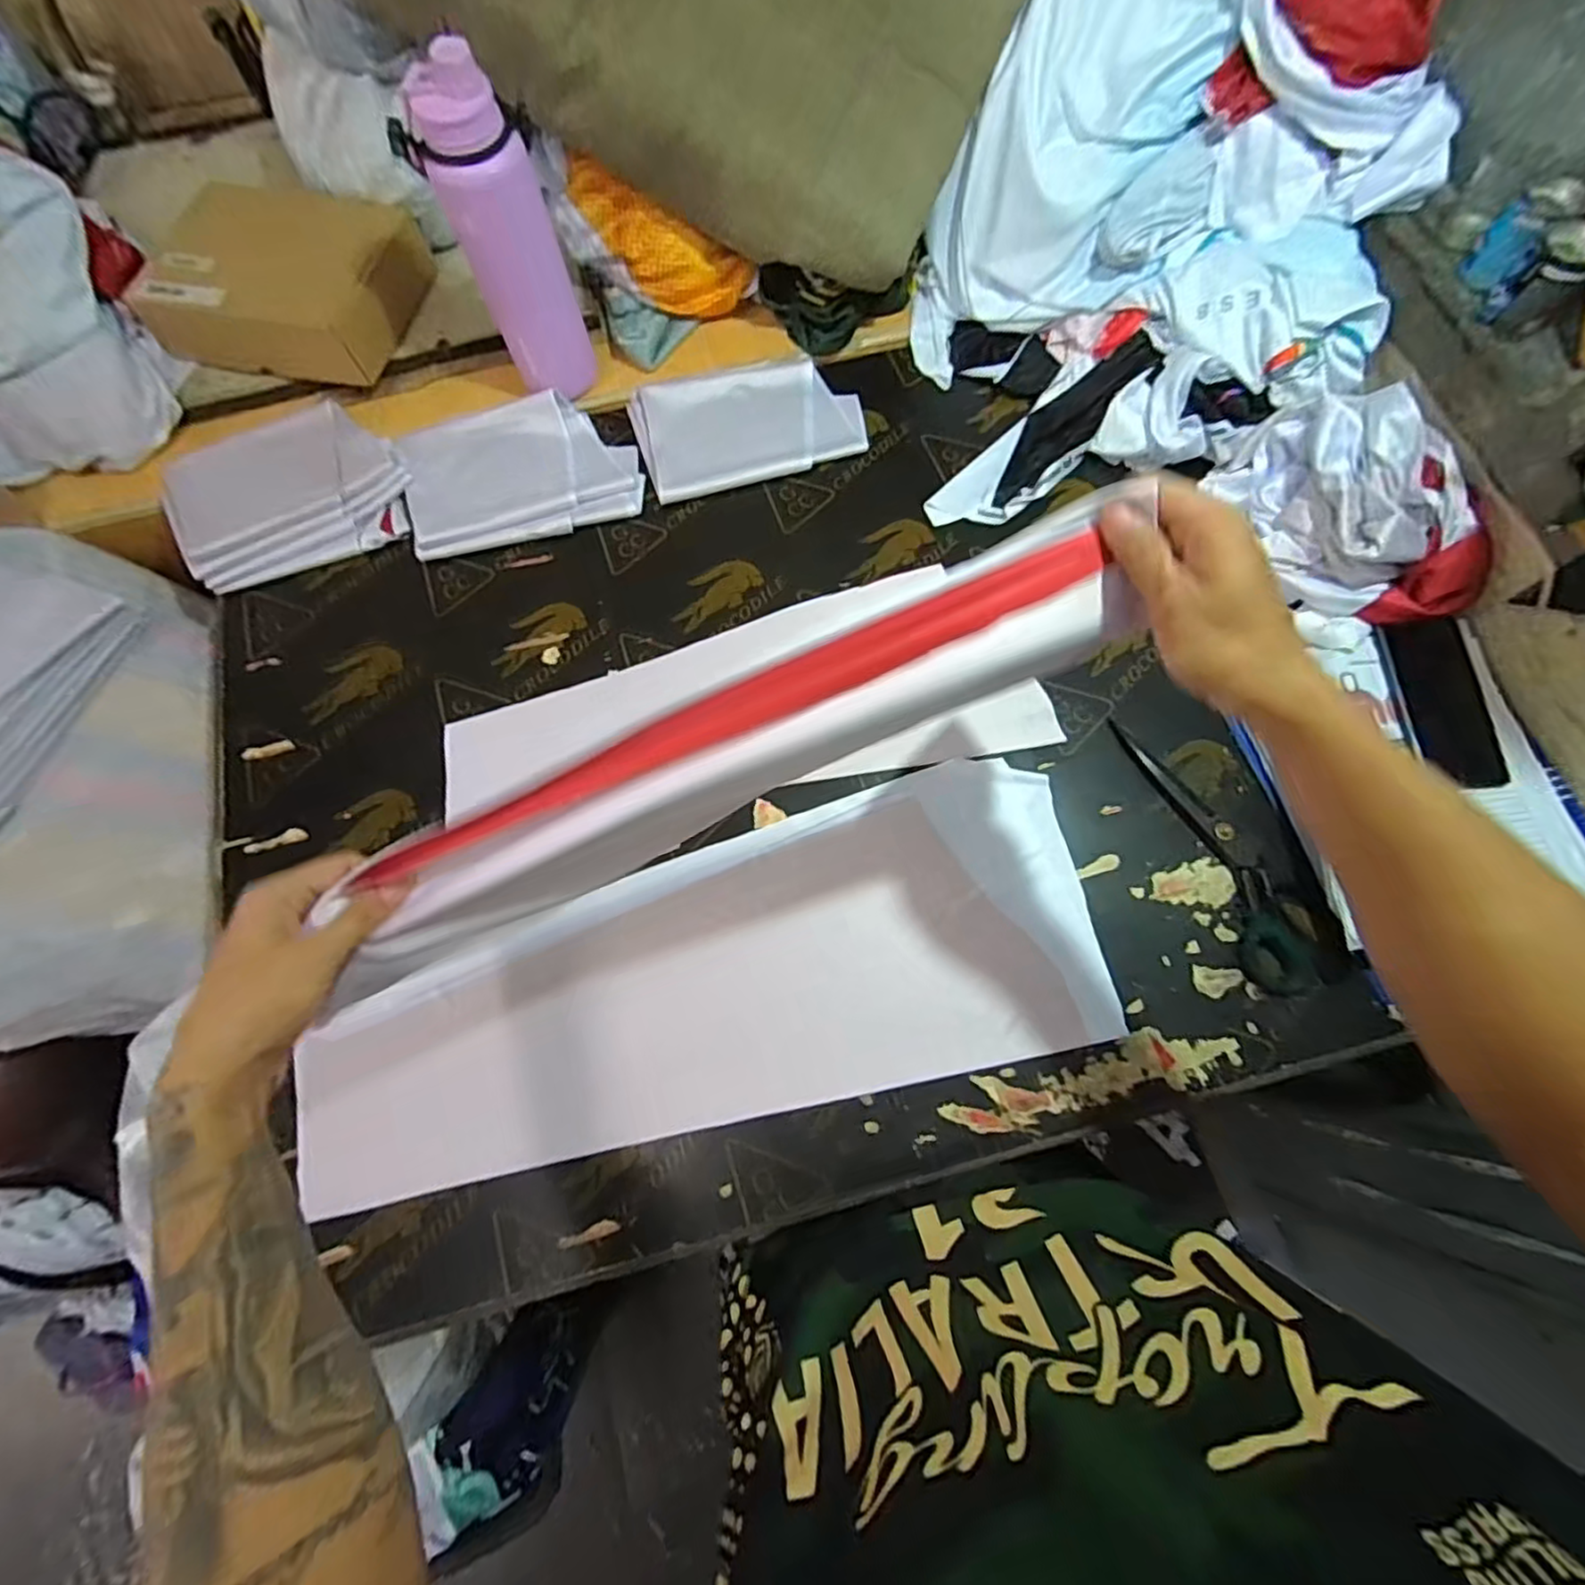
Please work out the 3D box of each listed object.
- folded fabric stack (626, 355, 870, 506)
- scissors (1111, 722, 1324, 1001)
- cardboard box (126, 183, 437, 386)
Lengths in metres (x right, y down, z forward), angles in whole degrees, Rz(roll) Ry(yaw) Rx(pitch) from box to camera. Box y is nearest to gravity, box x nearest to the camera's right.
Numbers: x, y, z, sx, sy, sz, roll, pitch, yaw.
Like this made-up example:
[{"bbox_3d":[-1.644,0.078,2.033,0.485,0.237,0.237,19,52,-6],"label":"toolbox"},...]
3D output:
[{"bbox_3d":[-0.052,-0.436,0.794,0.256,0.011,0.157,-14,72,-4],"label":"folded fabric stack"},{"bbox_3d":[0.401,0.047,0.632,0.074,0.018,0.282,-19,73,-5],"label":"scissors"},{"bbox_3d":[-0.600,-0.610,0.805,0.277,0.081,0.217,9,73,4],"label":"cardboard box"}]

